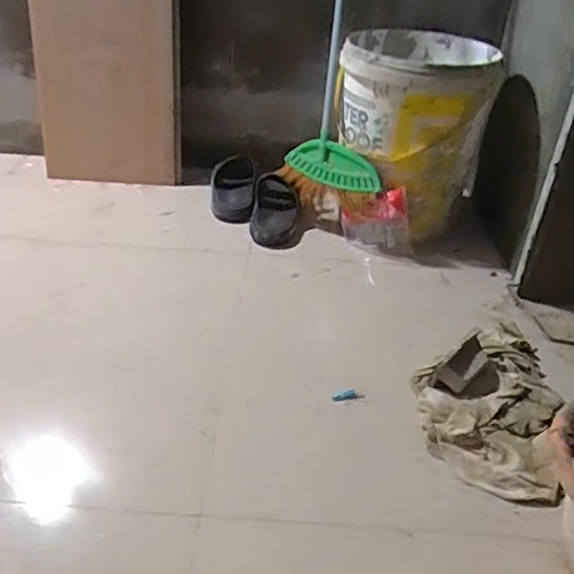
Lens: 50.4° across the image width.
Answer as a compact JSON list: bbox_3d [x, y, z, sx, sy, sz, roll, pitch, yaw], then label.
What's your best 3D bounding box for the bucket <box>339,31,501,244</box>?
[{"bbox_3d":[0.271,-0.329,1.262,0.293,0.337,0.288,3,34,-2],"label":"bucket"}]

